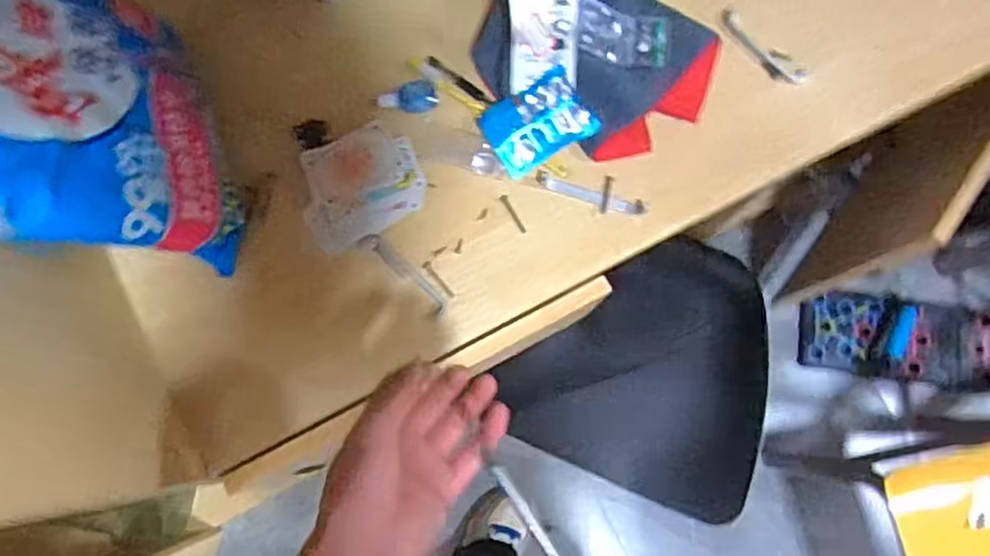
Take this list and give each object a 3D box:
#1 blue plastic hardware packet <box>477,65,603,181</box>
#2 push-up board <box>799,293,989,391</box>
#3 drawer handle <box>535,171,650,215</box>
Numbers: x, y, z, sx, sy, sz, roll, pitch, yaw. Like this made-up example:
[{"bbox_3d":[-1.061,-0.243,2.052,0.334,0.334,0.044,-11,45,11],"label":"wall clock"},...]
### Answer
[{"bbox_3d":[0.040,-0.145,0.645,0.096,0.015,0.071,-26,95,3],"label":"blue plastic hardware packet"},{"bbox_3d":[0.866,0.129,1.329,0.533,0.064,0.174,11,77,2],"label":"push-up board"},{"bbox_3d":[0.091,-0.078,0.649,0.105,0.005,0.016,18,77,4],"label":"drawer handle"}]

